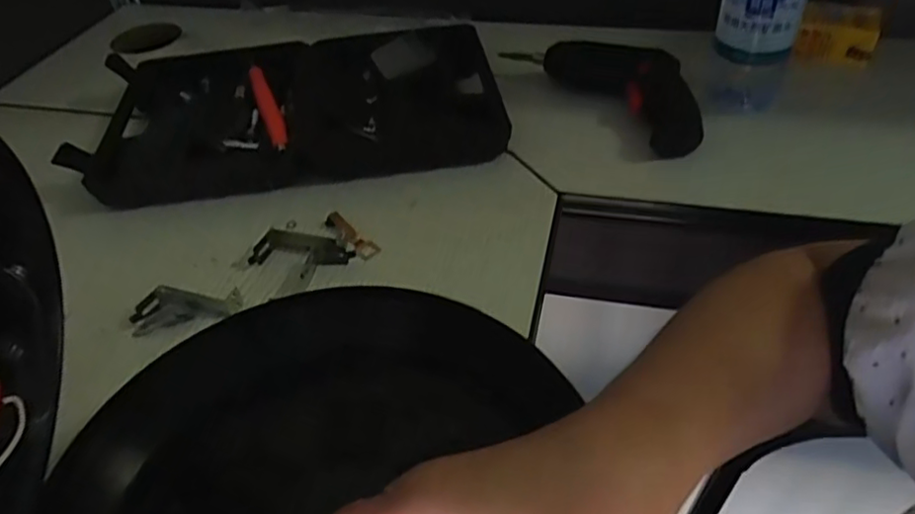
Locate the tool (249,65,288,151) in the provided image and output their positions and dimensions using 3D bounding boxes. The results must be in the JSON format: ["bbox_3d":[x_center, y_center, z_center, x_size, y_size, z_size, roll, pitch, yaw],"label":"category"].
[{"bbox_3d":[-0.168,-0.133,0.565,0.015,0.015,0.145,-17,45,-14],"label":"tool"}]

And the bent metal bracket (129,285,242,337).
[{"bbox_3d":[-0.176,0.032,0.411,0.066,0.010,0.028,-4,44,0],"label":"bent metal bracket"}]

